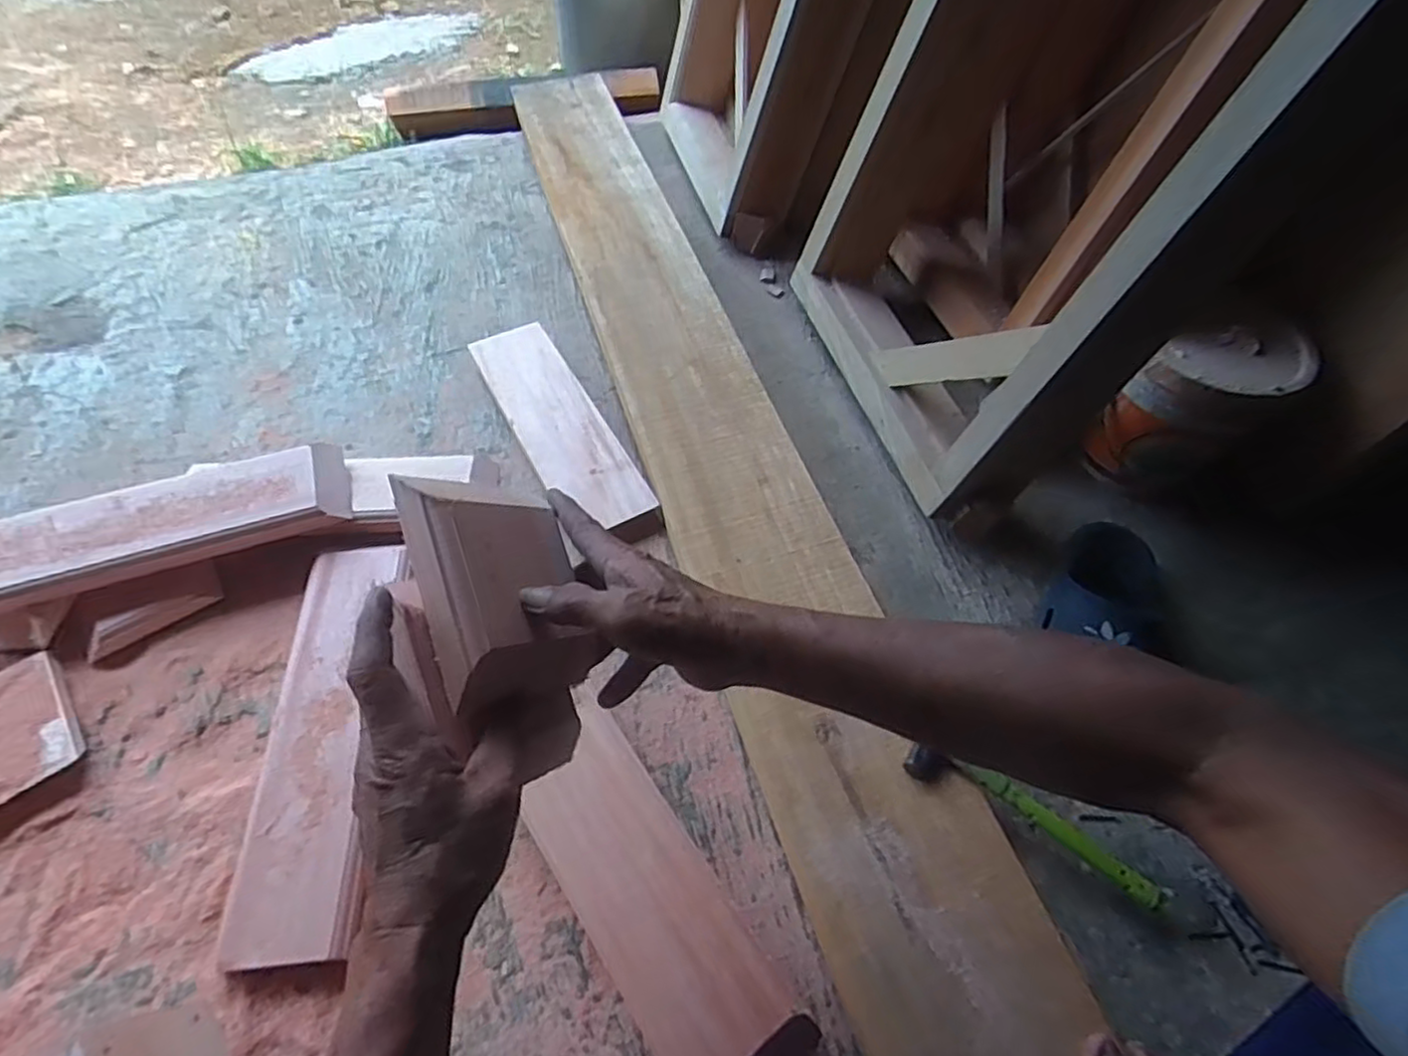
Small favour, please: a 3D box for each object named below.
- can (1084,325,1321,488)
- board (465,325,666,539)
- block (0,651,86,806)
[{"bbox_3d":[0.581,-0.146,0.821,0.147,0.183,0.150,38,62,23],"label":"can"},{"bbox_3d":[-0.196,-0.138,0.921,0.114,0.039,0.387,-25,59,-17],"label":"board"},{"bbox_3d":[-0.692,0.208,0.676,0.113,0.035,0.133,-34,62,-22],"label":"block"}]

